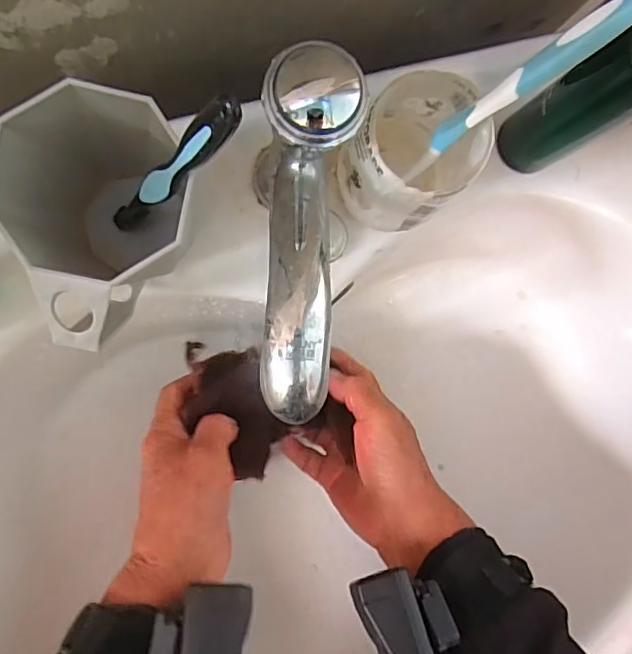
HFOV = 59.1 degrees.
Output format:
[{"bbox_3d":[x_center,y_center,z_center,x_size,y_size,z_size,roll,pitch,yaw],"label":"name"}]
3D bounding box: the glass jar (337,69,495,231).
[{"bbox_3d":[0.051,-0.093,0.316,0.064,0.081,0.071,44,85,-6],"label":"glass jar"}]

